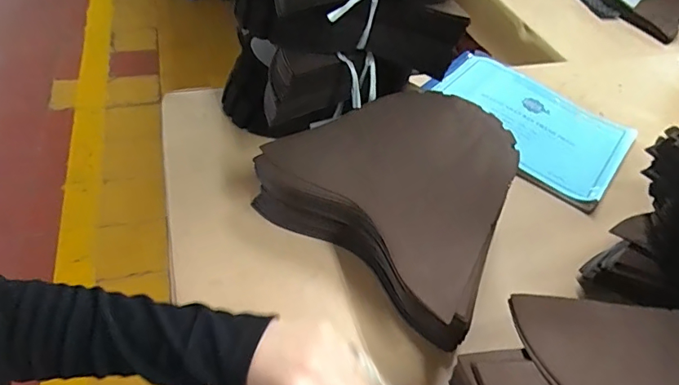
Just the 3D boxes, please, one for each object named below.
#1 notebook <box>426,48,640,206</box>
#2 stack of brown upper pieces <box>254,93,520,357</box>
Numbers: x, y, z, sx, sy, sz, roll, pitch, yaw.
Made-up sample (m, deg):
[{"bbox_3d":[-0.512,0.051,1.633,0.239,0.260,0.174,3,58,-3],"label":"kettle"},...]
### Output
[{"bbox_3d":[0.279,-0.114,0.726,0.294,0.027,0.222,35,52,24],"label":"notebook"},{"bbox_3d":[0.077,0.002,0.530,0.224,0.114,0.265,-33,58,-31],"label":"stack of brown upper pieces"}]

